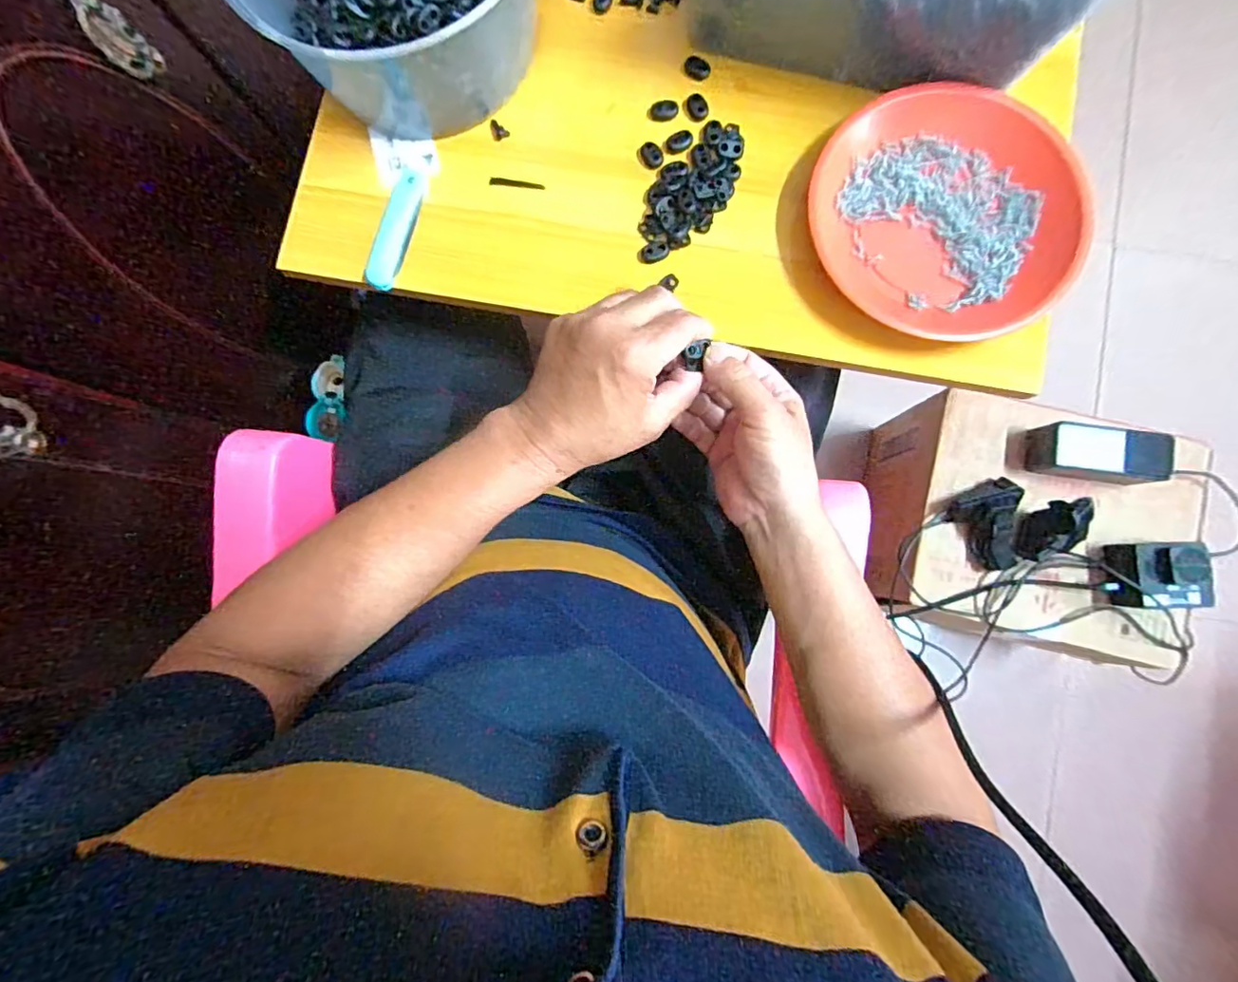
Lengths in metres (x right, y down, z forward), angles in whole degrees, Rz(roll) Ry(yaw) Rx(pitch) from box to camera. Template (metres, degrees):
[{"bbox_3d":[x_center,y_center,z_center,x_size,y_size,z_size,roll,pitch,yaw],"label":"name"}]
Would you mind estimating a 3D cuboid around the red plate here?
[{"bbox_3d":[0.239,-0.203,0.402,0.196,0.032,0.182,0,83,2],"label":"red plate"}]

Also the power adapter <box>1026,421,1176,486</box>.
[{"bbox_3d":[0.551,-0.043,0.621,0.140,0.043,0.060,9,83,3],"label":"power adapter"}]

